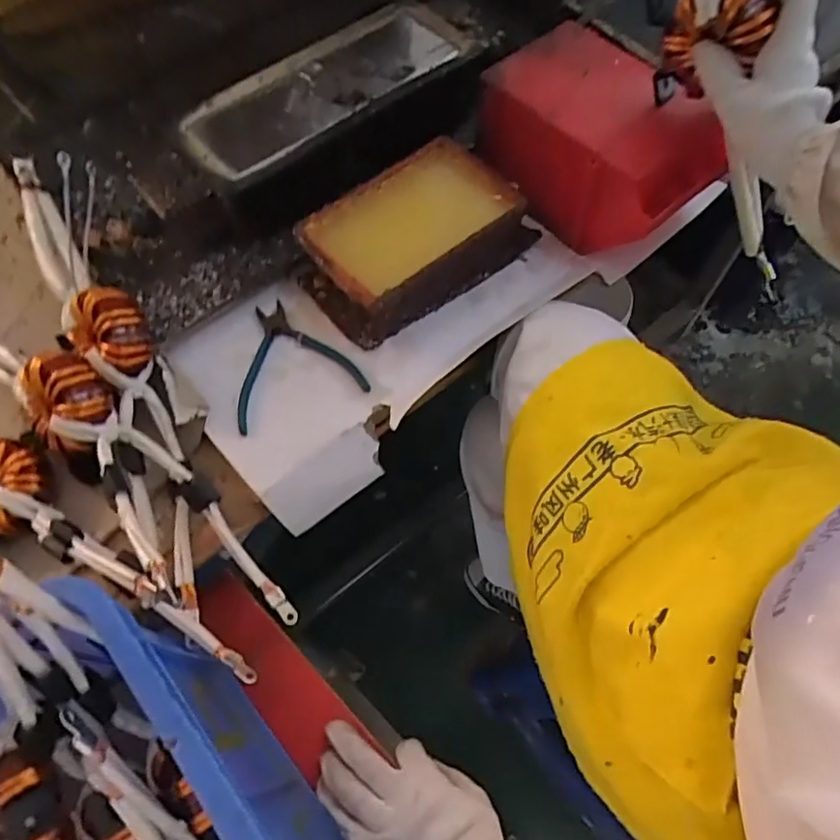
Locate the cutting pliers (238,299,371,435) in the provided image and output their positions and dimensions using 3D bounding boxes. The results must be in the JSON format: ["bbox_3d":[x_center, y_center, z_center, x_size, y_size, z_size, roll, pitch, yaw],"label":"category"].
[{"bbox_3d":[-0.132,-0.062,0.596,0.125,0.011,0.132,-21,64,-7],"label":"cutting pliers"}]

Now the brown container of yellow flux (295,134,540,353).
[{"bbox_3d":[-0.007,-0.187,0.612,0.226,0.060,0.136,-36,67,-14],"label":"brown container of yellow flux"}]

